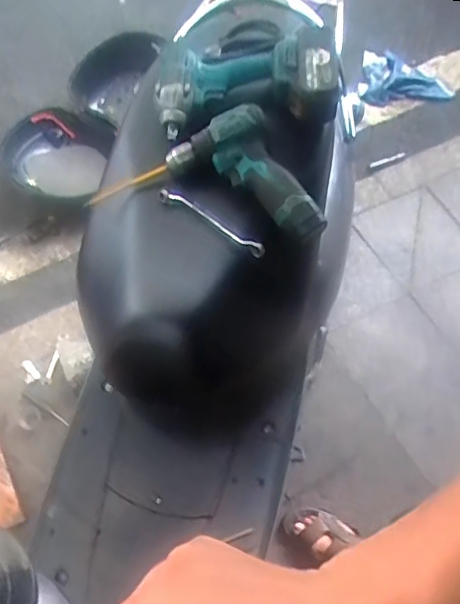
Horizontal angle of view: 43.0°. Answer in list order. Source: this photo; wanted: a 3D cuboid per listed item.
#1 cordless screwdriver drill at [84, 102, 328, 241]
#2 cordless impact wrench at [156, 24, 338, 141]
[{"bbox_3d":[-0.010,-0.174,0.757,0.271,0.066,0.167,7,62,2],"label":"cordless screwdriver drill"},{"bbox_3d":[0.020,-0.313,0.779,0.235,0.097,0.126,-3,61,-4],"label":"cordless impact wrench"}]

